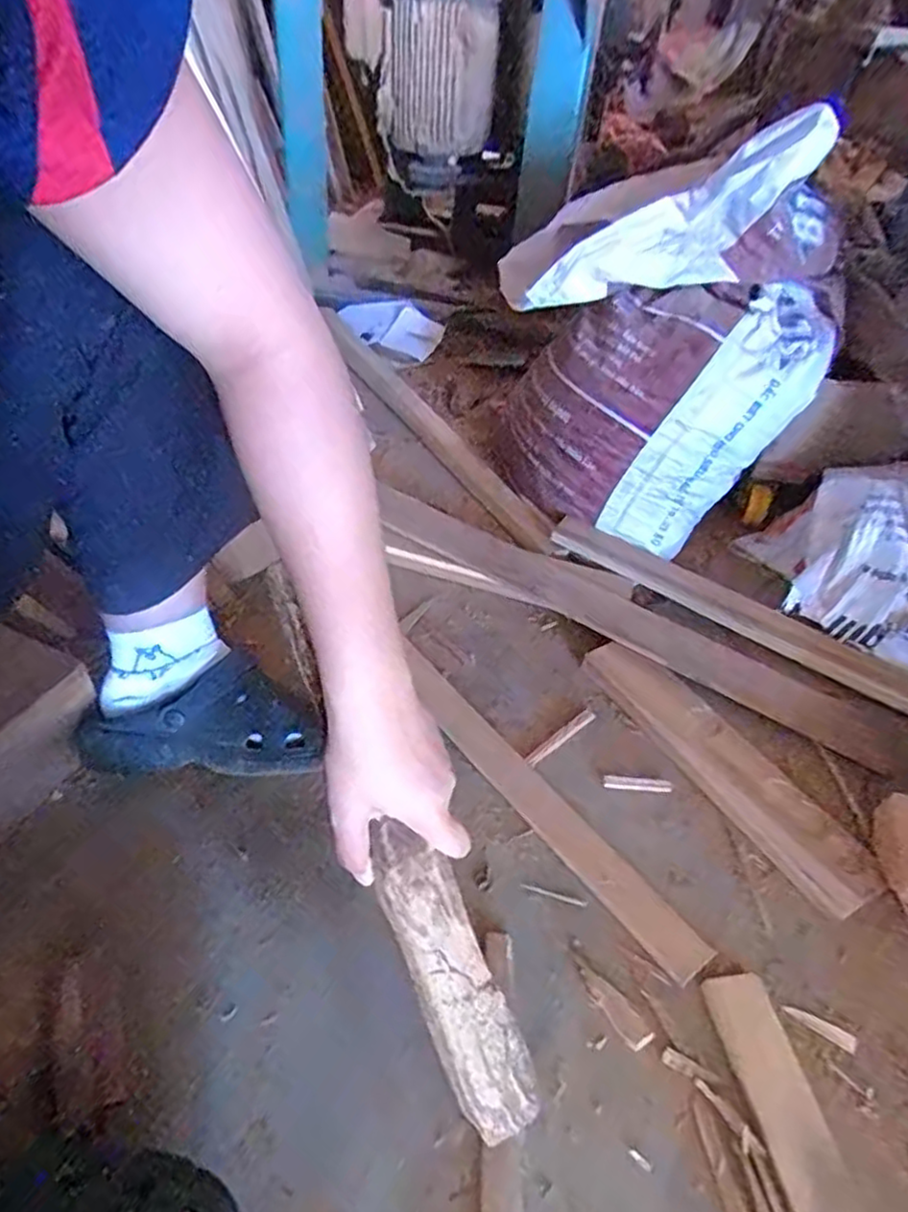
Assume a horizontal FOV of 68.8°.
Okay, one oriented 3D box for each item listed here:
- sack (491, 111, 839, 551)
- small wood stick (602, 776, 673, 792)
[{"bbox_3d":[0.232,-0.316,0.833,0.408,0.412,0.247,20,45,13],"label":"sack"},{"bbox_3d":[0.176,0.170,0.634,0.067,0.004,0.012,5,43,-2],"label":"small wood stick"}]

